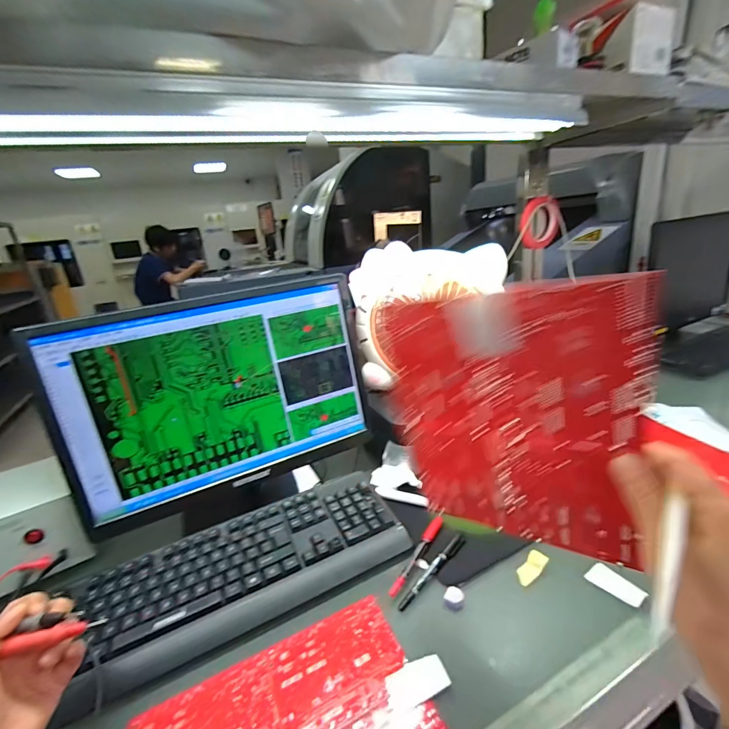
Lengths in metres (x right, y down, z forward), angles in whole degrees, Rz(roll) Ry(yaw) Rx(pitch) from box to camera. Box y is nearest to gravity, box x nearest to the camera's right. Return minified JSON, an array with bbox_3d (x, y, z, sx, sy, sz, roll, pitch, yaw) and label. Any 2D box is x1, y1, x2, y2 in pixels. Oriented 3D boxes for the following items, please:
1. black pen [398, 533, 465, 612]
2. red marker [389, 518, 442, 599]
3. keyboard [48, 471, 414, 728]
[{"bbox_3d":[0.089,0.261,0.482,0.132,0.011,0.012,-23,26,-38],"label":"black pen"},{"bbox_3d":[0.074,0.254,0.509,0.015,0.011,0.142,8,24,33],"label":"red marker"},{"bbox_3d":[-0.149,0.263,0.491,0.410,0.045,0.155,-15,22,-24],"label":"keyboard"}]

